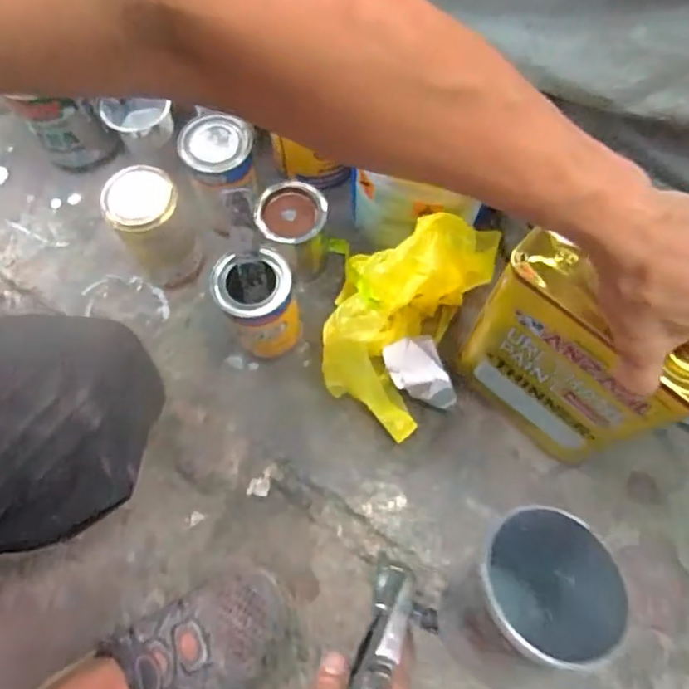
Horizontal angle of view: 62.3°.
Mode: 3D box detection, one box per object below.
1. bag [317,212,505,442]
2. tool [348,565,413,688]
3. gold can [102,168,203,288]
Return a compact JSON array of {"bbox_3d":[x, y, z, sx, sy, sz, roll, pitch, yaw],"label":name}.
[{"bbox_3d":[0.056,-0.041,0.597,0.143,0.128,0.239,28,77,9],"label":"bag"},{"bbox_3d":[0.020,0.181,0.336,0.023,0.026,0.101,19,49,6],"label":"tool"},{"bbox_3d":[-0.202,-0.126,0.620,0.079,0.140,0.082,-1,74,2],"label":"gold can"}]

